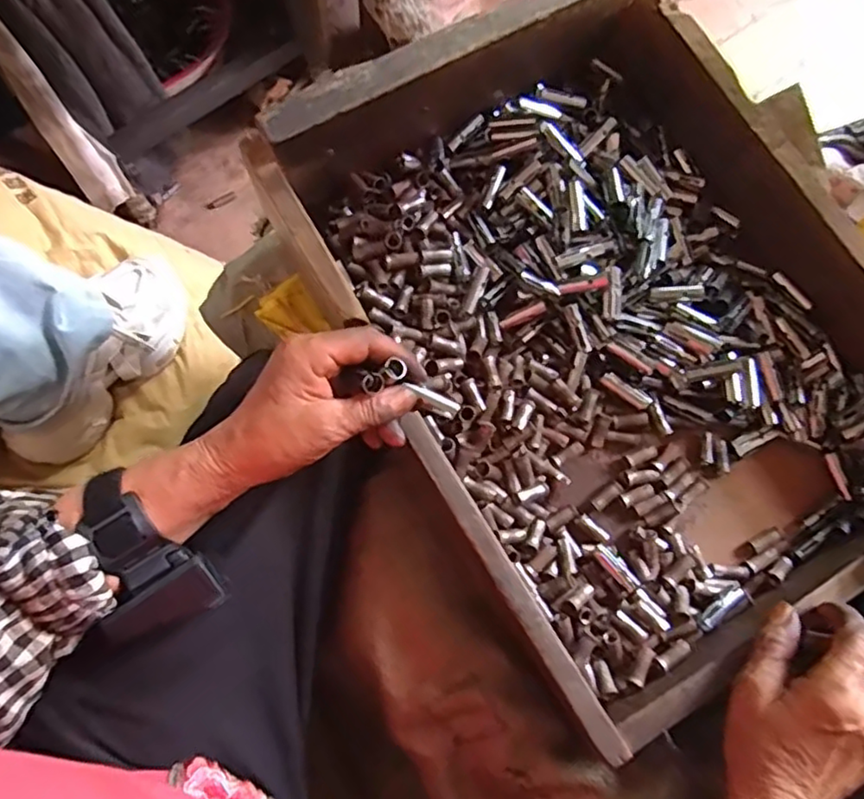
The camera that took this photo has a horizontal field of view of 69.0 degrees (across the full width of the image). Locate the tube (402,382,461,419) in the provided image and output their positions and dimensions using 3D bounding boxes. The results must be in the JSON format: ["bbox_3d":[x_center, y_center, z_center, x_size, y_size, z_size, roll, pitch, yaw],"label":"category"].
[{"bbox_3d":[-0.001,0.000,0.381,0.038,0.008,0.011,31,73,-19],"label":"tube"}]

